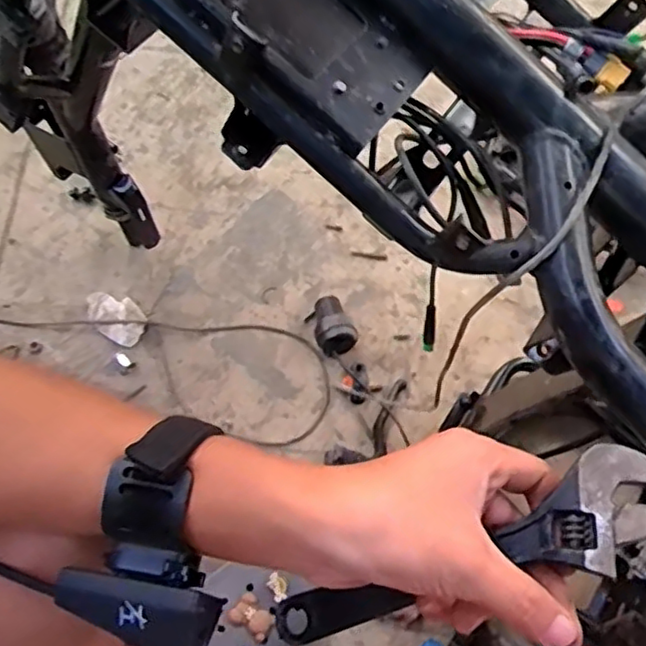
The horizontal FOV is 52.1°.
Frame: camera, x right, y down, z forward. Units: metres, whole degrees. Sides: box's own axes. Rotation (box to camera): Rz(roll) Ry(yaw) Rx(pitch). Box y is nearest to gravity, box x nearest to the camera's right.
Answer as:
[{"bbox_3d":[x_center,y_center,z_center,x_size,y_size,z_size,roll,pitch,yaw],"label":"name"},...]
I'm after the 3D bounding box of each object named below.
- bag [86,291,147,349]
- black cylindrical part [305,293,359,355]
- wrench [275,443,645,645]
[{"bbox_3d":[-0.265,-0.006,0.850,0.087,0.026,0.054,36,69,14],"label":"bag"},{"bbox_3d":[0.010,0.002,0.841,0.050,0.049,0.073,-20,67,-10],"label":"black cylindrical part"},{"bbox_3d":[0.064,0.116,0.310,0.197,0.011,0.045,-30,67,16],"label":"wrench"}]

